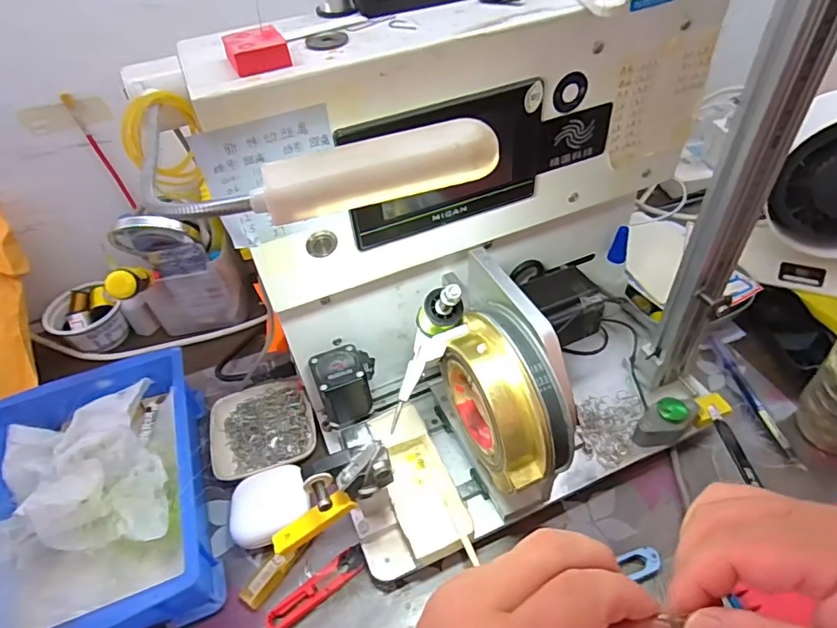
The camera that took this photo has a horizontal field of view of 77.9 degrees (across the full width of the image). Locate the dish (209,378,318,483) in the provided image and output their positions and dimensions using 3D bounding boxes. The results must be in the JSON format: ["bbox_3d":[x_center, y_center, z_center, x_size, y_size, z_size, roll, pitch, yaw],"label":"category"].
[{"bbox_3d":[-0.152,0.113,0.510,0.098,0.020,0.092,-11,46,-5],"label":"dish"}]

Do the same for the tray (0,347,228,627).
[{"bbox_3d":[-0.276,0.157,0.444,0.178,0.069,0.245,-19,47,-12],"label":"tray"}]

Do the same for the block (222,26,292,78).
[{"bbox_3d":[-0.086,-0.140,0.274,0.030,0.012,0.030,-17,47,-11],"label":"block"}]

